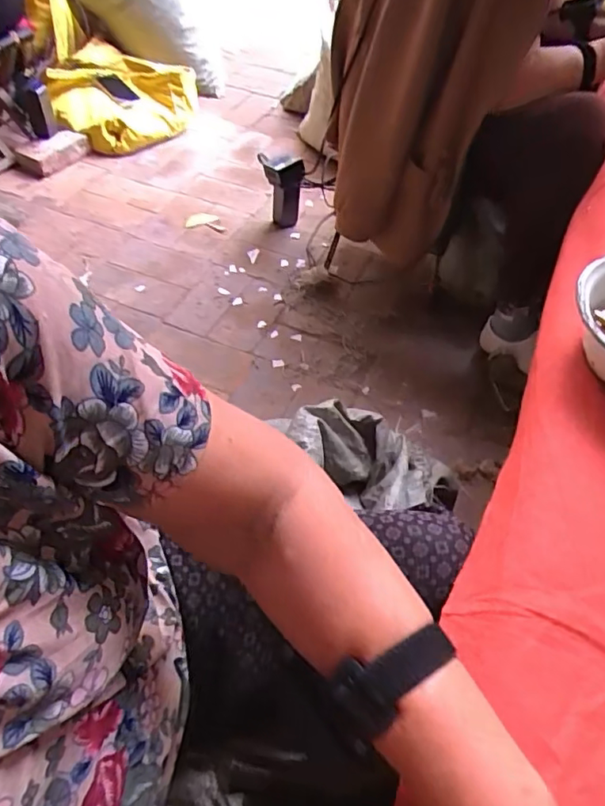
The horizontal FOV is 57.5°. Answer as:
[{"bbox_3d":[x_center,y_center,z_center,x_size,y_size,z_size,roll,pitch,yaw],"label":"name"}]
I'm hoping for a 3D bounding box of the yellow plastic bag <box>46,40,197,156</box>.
[{"bbox_3d":[-0.548,-0.915,1.678,0.370,0.171,0.331,12,52,8],"label":"yellow plastic bag"}]

